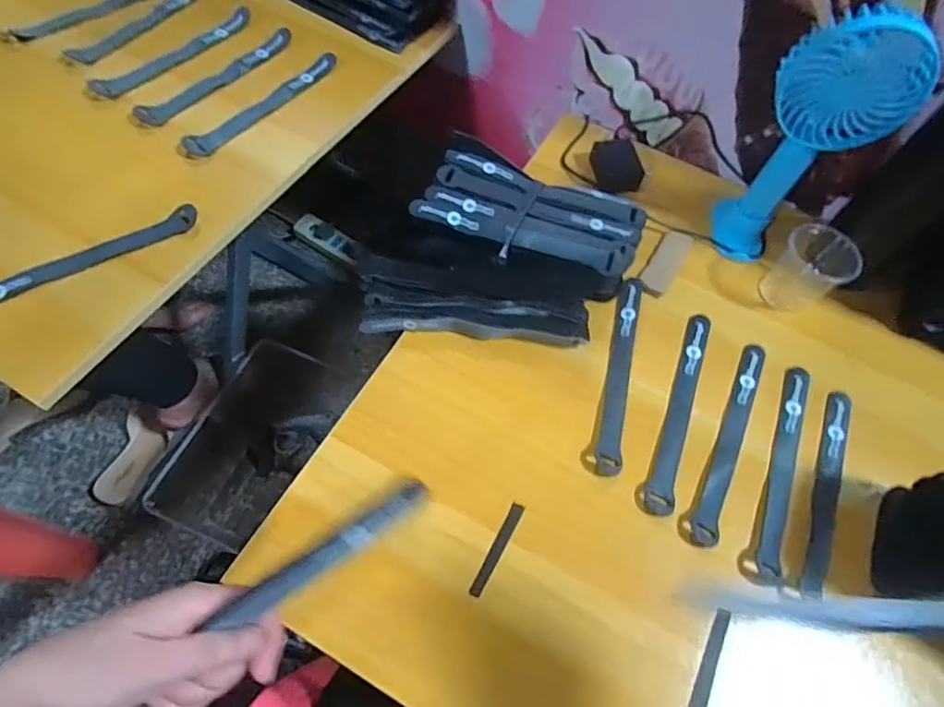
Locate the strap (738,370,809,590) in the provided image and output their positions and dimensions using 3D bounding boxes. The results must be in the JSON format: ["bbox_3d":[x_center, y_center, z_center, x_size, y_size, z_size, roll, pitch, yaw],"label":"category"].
[{"bbox_3d":[0.259,0.092,0.440,0.028,0.009,0.207,26,62,8],"label":"strap"}]

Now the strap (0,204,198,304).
[{"bbox_3d":[-0.321,-0.076,0.424,0.194,0.014,0.018,-30,68,-20],"label":"strap"}]

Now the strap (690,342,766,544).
[{"bbox_3d":[0.222,0.070,0.450,0.021,0.005,0.206,26,59,13],"label":"strap"}]

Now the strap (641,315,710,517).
[{"bbox_3d":[0.182,0.045,0.459,0.024,0.006,0.205,22,59,7],"label":"strap"}]

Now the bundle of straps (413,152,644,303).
[{"bbox_3d":[0.057,-0.130,0.517,0.207,0.043,0.127,22,62,6],"label":"bundle of straps"}]

